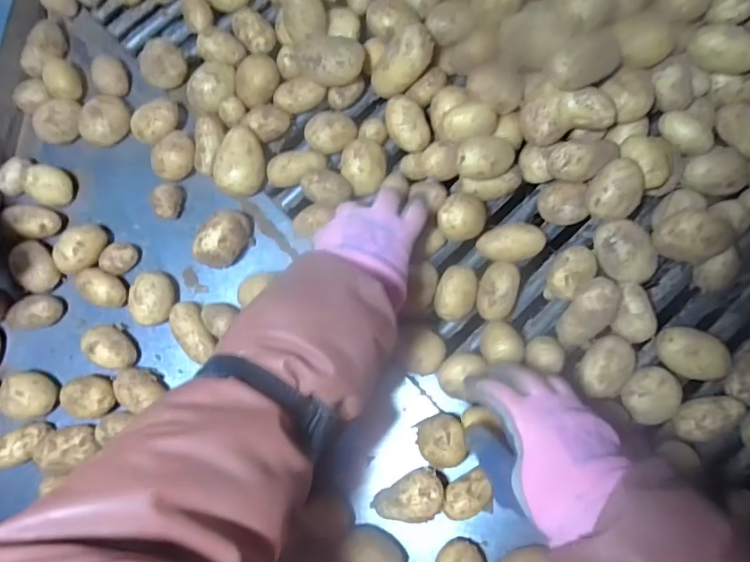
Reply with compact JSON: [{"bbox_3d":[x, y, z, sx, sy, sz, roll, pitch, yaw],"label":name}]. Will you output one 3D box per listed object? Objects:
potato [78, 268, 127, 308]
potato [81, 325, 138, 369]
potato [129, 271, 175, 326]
[{"bbox_3d":[-0.282,0.008,0.526,0.050,0.038,0.032,22,81,4],"label":"potato"},{"bbox_3d":[-0.266,0.068,0.512,0.049,0.039,0.033,29,81,5],"label":"potato"},{"bbox_3d":[-0.228,0.019,0.518,0.043,0.036,0.054,-14,80,-3],"label":"potato"}]

